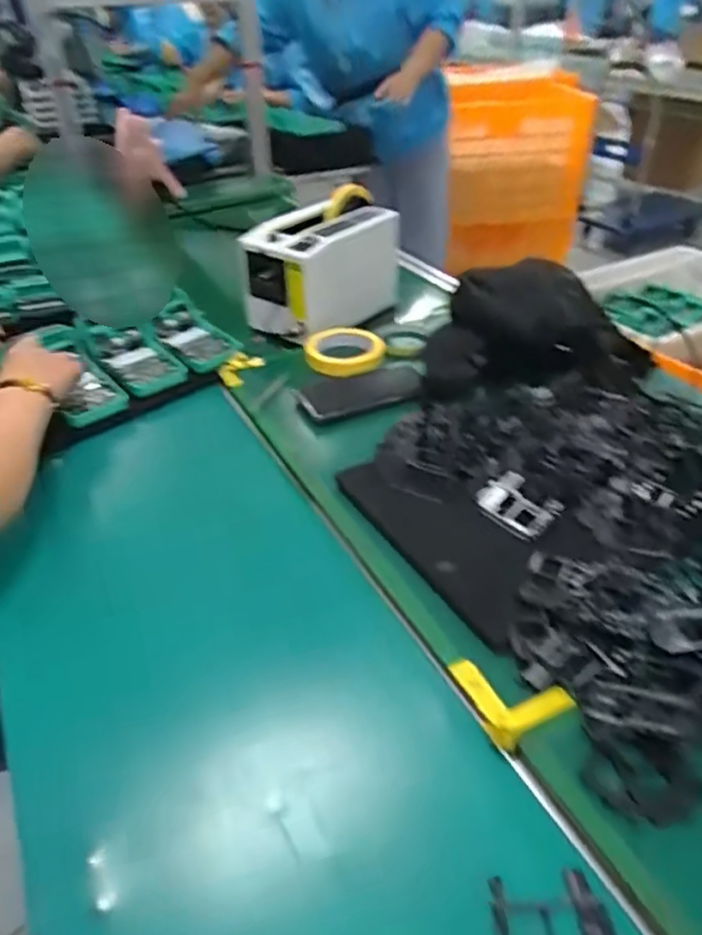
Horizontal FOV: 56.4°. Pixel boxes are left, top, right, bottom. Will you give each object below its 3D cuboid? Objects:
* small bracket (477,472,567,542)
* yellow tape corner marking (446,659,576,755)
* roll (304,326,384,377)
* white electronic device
[{"bbox_3d":[0.154,0.035,0.606,0.053,0.011,0.071,-44,52,-14],"label":"small bracket"},{"bbox_3d":[0.113,0.161,0.475,0.064,0.009,0.073,-19,40,-22],"label":"yellow tape corner marking"},{"bbox_3d":[-0.007,-0.161,0.880,0.104,0.023,0.108,-1,37,1],"label":"roll"},{"bbox_3d":[-0.043,-0.309,0.992,0.135,0.126,0.226,29,46,34],"label":"white electronic device"}]

